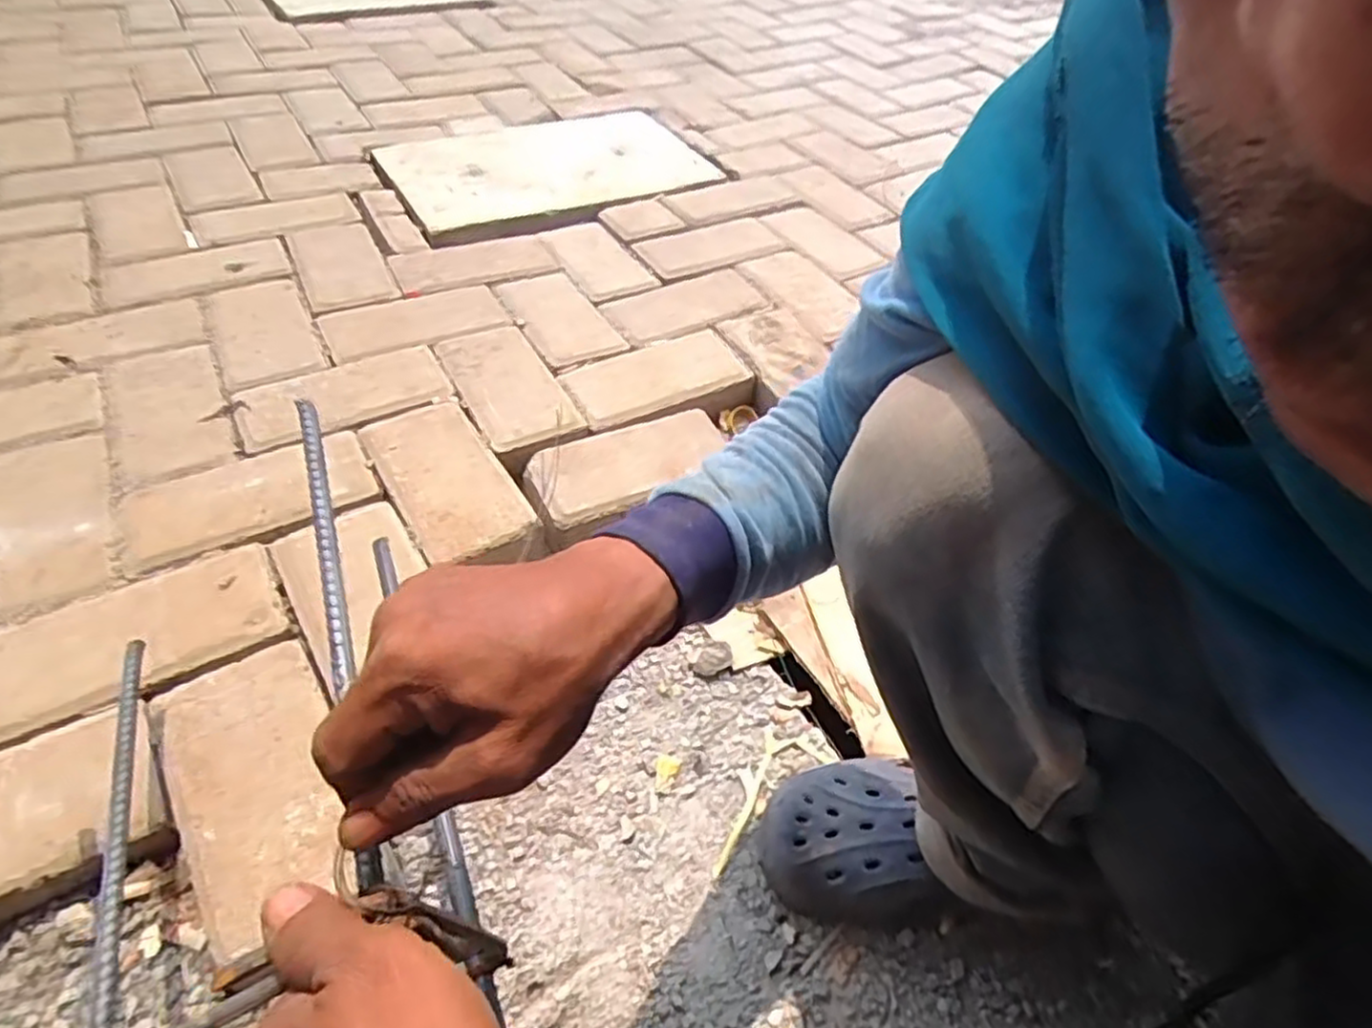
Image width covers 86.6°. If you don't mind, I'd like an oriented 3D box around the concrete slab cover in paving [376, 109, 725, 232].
[{"bbox_3d":[-0.226,-0.585,1.198,0.501,0.018,0.323,-21,52,-22],"label":"concrete slab cover in paving"}]

